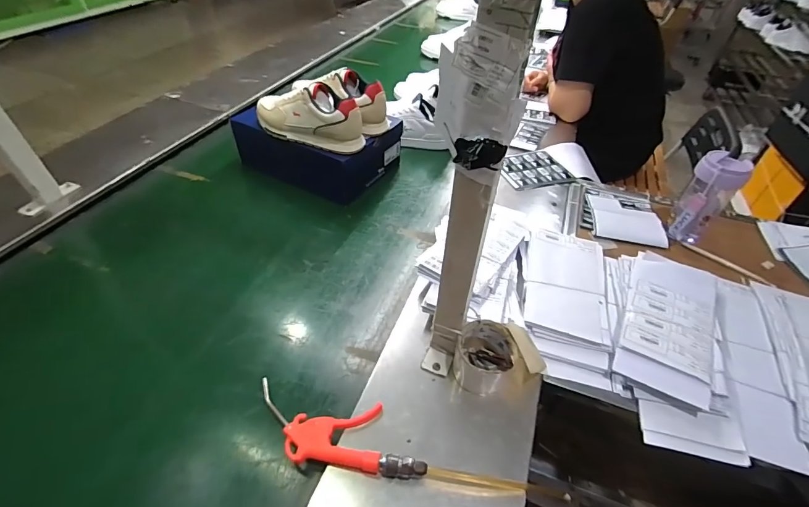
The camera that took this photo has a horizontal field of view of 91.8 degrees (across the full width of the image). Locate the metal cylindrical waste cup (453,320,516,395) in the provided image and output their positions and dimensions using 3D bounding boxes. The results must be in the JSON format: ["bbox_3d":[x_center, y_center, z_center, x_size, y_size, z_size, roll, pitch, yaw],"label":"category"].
[{"bbox_3d":[0.114,0.152,0.567,0.077,0.077,0.084,1,43,-1],"label":"metal cylindrical waste cup"}]

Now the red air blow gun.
[{"bbox_3d":[-0.089,0.232,0.515,0.237,0.031,0.095,7,43,4],"label":"red air blow gun"}]

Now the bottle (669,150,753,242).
[{"bbox_3d":[0.592,-0.097,0.774,0.081,0.208,0.084,33,51,28],"label":"bottle"}]

